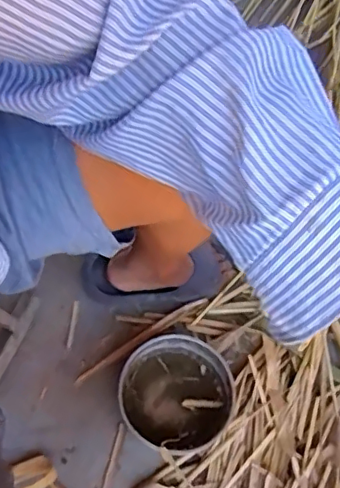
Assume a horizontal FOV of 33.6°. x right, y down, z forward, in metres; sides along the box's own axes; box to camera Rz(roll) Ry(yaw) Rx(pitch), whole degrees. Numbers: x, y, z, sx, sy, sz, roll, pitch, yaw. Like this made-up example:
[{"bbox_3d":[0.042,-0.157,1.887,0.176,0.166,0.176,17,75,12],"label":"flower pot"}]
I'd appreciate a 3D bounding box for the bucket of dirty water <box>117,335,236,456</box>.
[{"bbox_3d":[0.005,0.220,0.813,0.159,0.088,0.154,2,63,-3],"label":"bucket of dirty water"}]

